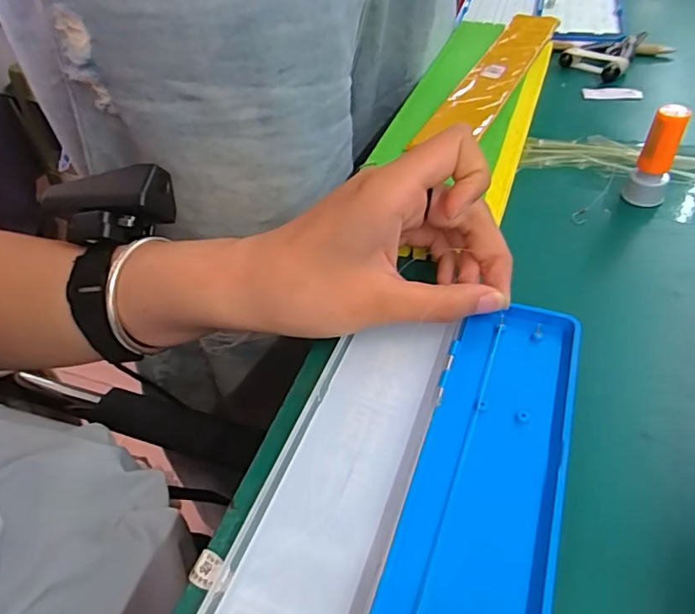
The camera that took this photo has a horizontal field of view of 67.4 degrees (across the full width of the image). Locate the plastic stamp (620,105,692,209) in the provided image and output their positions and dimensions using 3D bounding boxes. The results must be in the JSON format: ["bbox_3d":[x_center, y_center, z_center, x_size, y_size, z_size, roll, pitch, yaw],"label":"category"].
[{"bbox_3d":[0.191,-0.094,0.320,0.023,0.058,0.019,20,50,24],"label":"plastic stamp"}]

